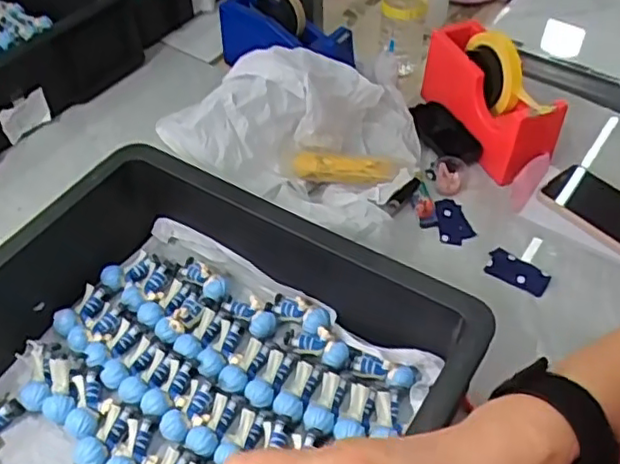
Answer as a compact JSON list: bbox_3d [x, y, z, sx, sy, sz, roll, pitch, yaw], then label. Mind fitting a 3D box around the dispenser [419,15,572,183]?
[{"bbox_3d":[0.199,-0.154,0.704,0.054,0.123,0.181,-26,53,-17],"label":"dispenser"}]

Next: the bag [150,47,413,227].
[{"bbox_3d":[-0.015,-0.119,0.701,0.255,0.127,0.186,19,53,18],"label":"bag"}]

